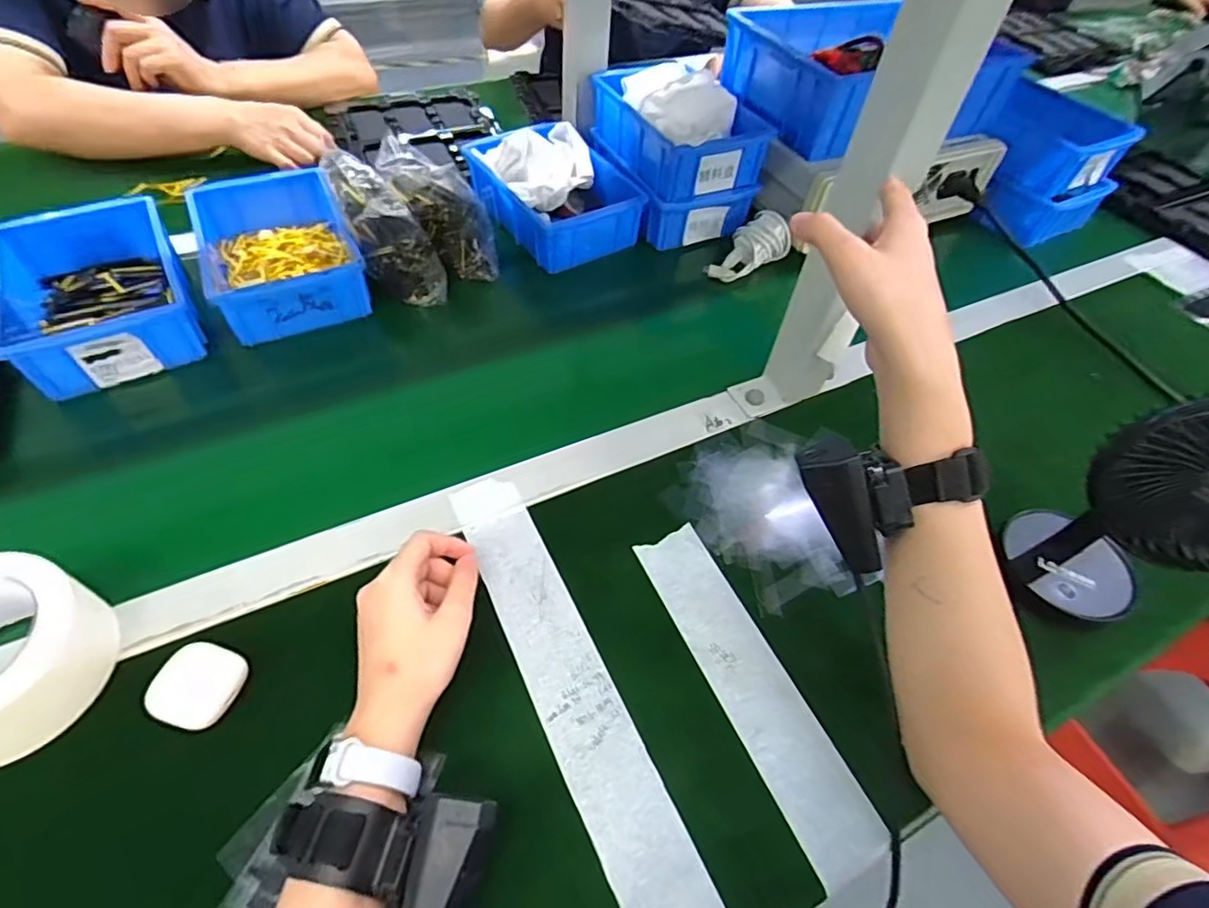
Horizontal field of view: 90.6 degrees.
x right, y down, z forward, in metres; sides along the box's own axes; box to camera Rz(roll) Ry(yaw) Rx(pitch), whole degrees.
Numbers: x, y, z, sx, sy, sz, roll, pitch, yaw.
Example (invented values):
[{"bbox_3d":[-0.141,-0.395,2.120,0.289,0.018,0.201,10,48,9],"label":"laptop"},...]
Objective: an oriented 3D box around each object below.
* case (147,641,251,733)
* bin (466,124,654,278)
[{"bbox_3d":[-0.247,0.141,0.365,0.041,0.022,0.046,17,52,7],"label":"case"},{"bbox_3d":[-0.057,-0.312,0.710,0.143,0.074,0.188,-25,58,-24],"label":"bin"}]

